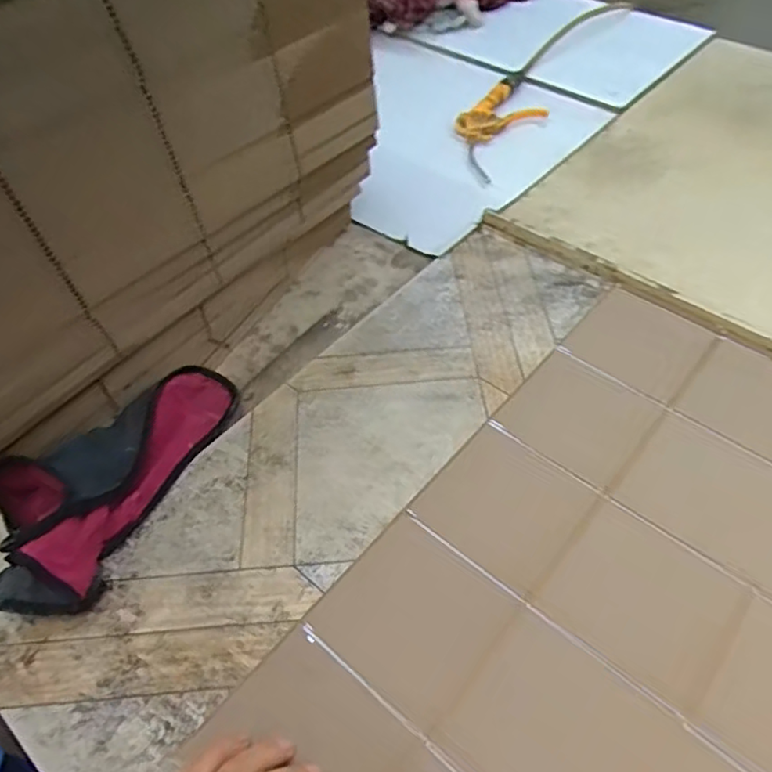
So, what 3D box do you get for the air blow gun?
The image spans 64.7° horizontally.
[{"bbox_3d":[0.147,-0.348,0.810,0.094,0.017,0.227,20,55,18],"label":"air blow gun"}]

